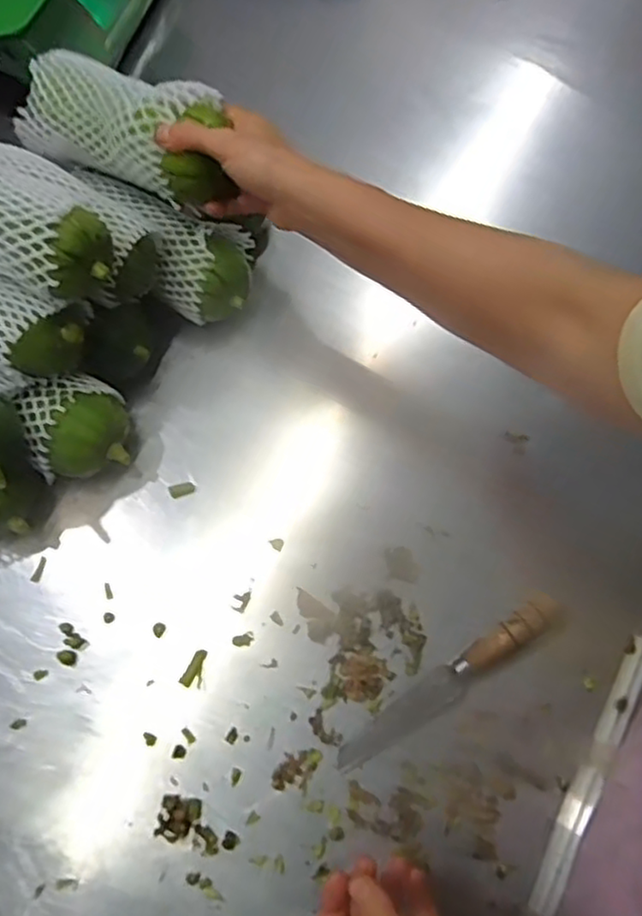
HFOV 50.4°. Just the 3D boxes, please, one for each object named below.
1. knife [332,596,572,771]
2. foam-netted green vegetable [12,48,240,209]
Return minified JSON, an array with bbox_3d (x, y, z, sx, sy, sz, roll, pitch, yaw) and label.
[{"bbox_3d":[0.098,0.168,0.515,0.199,0.030,0.026,-33,71,-10],"label":"knife"},{"bbox_3d":[-0.153,-0.266,0.549,0.198,0.077,0.080,29,73,22],"label":"foam-netted green vegetable"}]

